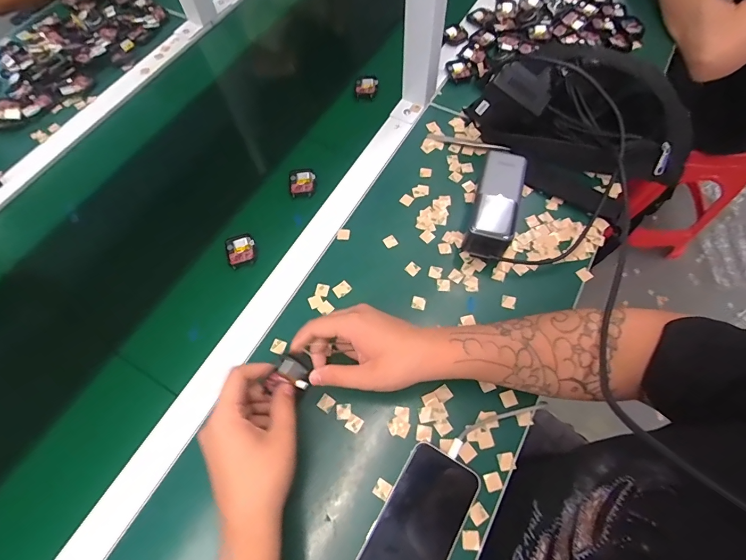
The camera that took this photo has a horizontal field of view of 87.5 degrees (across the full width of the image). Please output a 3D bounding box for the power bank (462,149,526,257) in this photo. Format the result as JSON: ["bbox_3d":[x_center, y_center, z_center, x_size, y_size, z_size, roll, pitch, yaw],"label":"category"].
[{"bbox_3d":[0.154,-0.093,0.489,0.051,0.057,0.130,17,66,9],"label":"power bank"}]

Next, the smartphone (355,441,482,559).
[{"bbox_3d":[0.041,0.234,0.363,0.072,0.010,0.144,29,68,14],"label":"smartphone"}]

